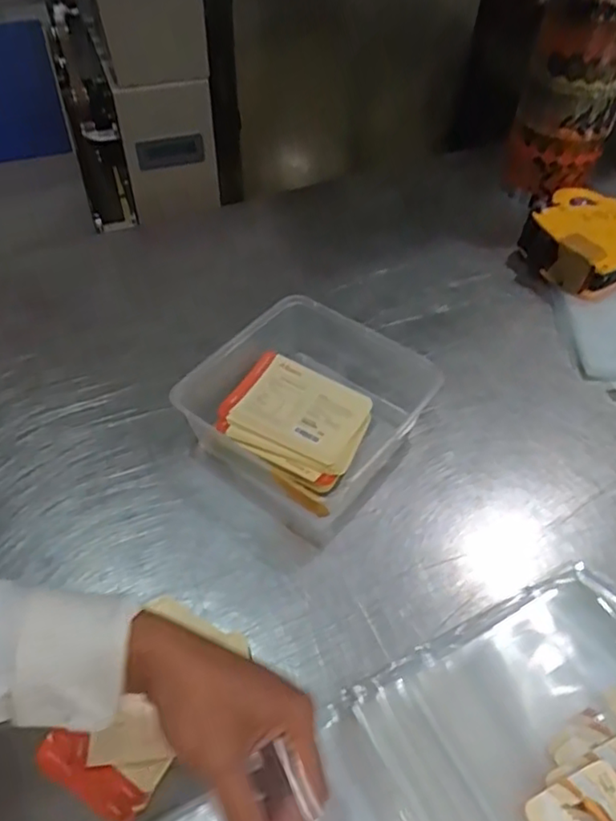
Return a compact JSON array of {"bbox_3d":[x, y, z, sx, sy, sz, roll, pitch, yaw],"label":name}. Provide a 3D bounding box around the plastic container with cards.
[{"bbox_3d":[0.008,-0.012,0.640,0.194,0.068,0.221,34,59,24],"label":"plastic container with cards"}]

